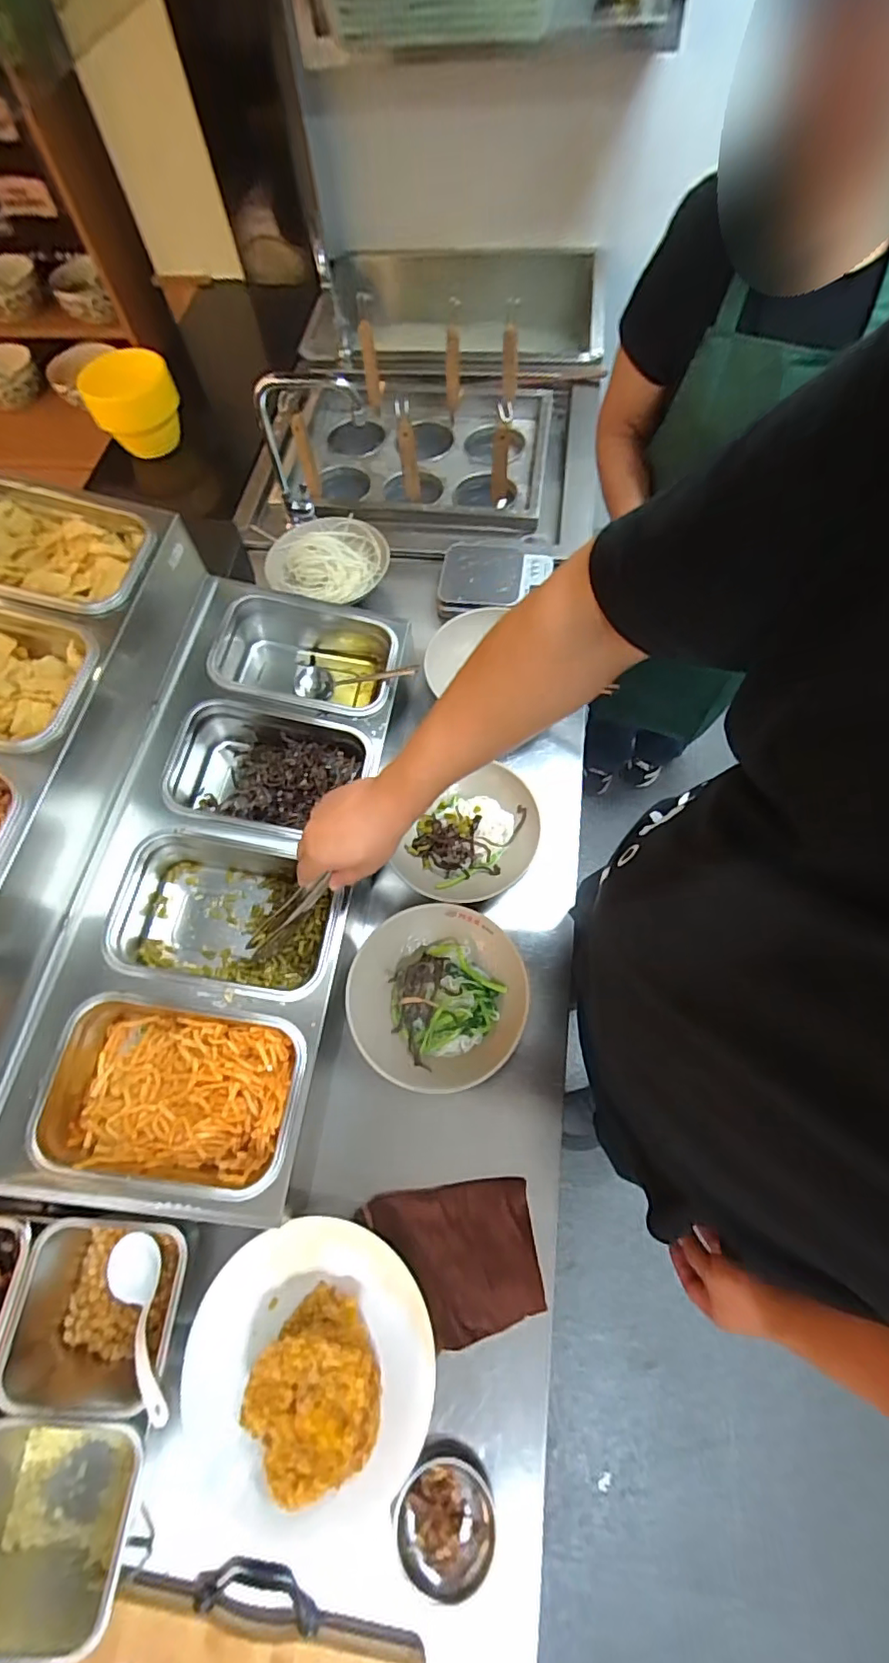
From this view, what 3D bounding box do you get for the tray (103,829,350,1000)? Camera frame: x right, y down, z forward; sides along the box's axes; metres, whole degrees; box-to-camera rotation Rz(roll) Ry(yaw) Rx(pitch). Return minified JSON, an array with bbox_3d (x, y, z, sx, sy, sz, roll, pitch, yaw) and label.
[{"bbox_3d":[-0.251,0.103,0.667,0.238,0.100,0.163,11,65,-7],"label":"tray"}]

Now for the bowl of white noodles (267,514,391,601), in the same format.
[{"bbox_3d":[-0.203,-0.462,1.000,0.200,0.068,0.215,2,67,-5],"label":"bowl of white noodles"}]

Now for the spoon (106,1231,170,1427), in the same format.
[{"bbox_3d":[-0.288,0.466,0.537,0.043,0.033,0.173,-41,36,-14],"label":"spoon"}]

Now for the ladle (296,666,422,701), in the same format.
[{"bbox_3d":[-0.129,-0.228,0.833,0.212,0.031,0.055,-1,65,24],"label":"ladle"}]

